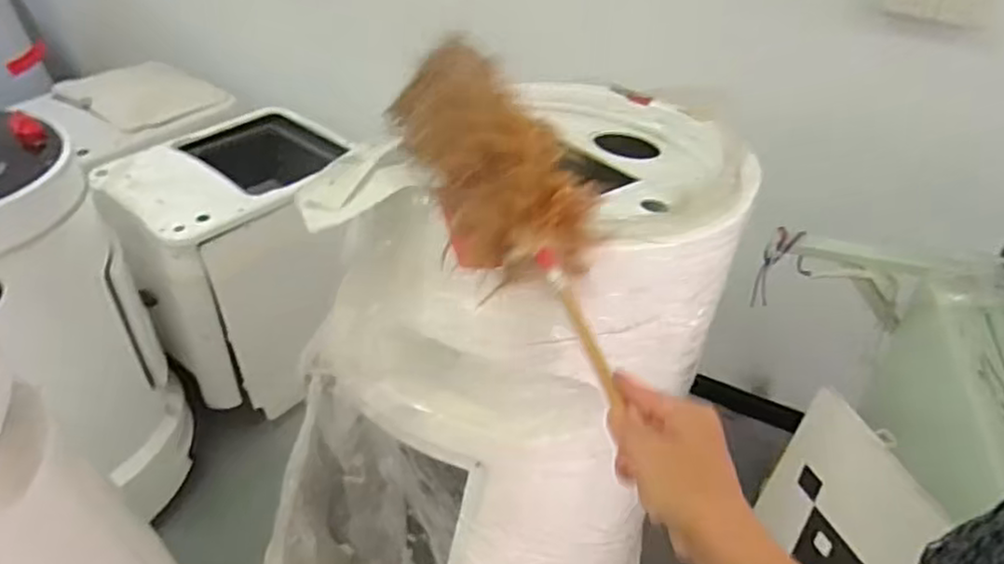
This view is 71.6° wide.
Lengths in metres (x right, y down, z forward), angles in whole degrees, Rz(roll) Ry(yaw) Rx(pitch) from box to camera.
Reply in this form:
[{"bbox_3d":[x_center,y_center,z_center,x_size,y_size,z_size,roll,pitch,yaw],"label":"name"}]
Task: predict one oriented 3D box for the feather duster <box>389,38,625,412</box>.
[{"bbox_3d":[-0.002,-0.094,0.692,0.112,0.115,0.543,-12,44,-20],"label":"feather duster"}]

